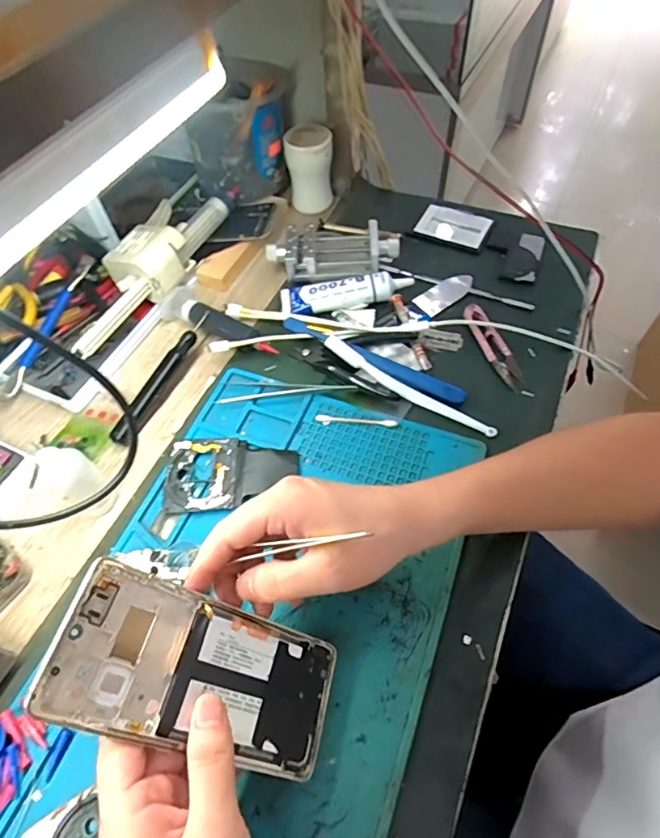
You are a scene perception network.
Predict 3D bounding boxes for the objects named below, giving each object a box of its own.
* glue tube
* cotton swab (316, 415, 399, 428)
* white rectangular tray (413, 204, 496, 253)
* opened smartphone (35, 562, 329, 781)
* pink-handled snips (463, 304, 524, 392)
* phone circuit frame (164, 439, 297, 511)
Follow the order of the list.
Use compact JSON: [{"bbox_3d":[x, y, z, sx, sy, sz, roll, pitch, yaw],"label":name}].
[{"bbox_3d":[0.016,-0.136,0.510,0.132,0.024,0.044,-9,57,-3],"label":"glue tube"},{"bbox_3d":[0.023,0.001,0.434,0.071,0.004,0.009,4,57,6],"label":"cotton swab"},{"bbox_3d":[0.145,-0.226,0.575,0.083,0.005,0.063,21,60,16],"label":"white rectangular tray"},{"bbox_3d":[-0.067,0.140,0.273,0.162,0.007,0.073,31,55,-23],"label":"opened smartphone"},{"bbox_3d":[0.156,-0.073,0.473,0.025,0.008,0.103,-15,57,-7],"label":"pink-handled snips"},{"bbox_3d":[-0.082,0.046,0.411,0.108,0.007,0.064,-1,57,3],"label":"phone circuit frame"}]

